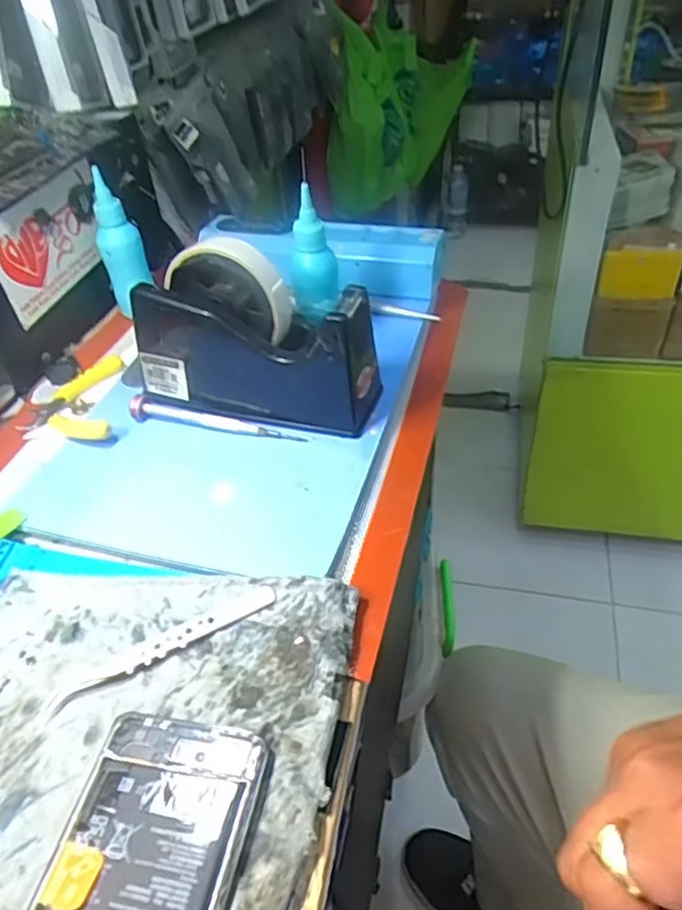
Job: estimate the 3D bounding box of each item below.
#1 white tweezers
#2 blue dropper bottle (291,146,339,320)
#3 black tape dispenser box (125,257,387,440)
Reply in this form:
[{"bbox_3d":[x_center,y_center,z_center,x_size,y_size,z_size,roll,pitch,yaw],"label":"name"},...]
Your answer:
[{"bbox_3d":[-0.086,0.095,0.324,0.116,0.006,0.012,-25,45,-19],"label":"white tweezers"},{"bbox_3d":[-0.019,-0.141,0.442,0.032,0.106,0.029,8,44,15],"label":"blue dropper bottle"},{"bbox_3d":[-0.058,-0.071,0.429,0.158,0.095,0.051,7,44,14],"label":"black tape dispenser box"}]

